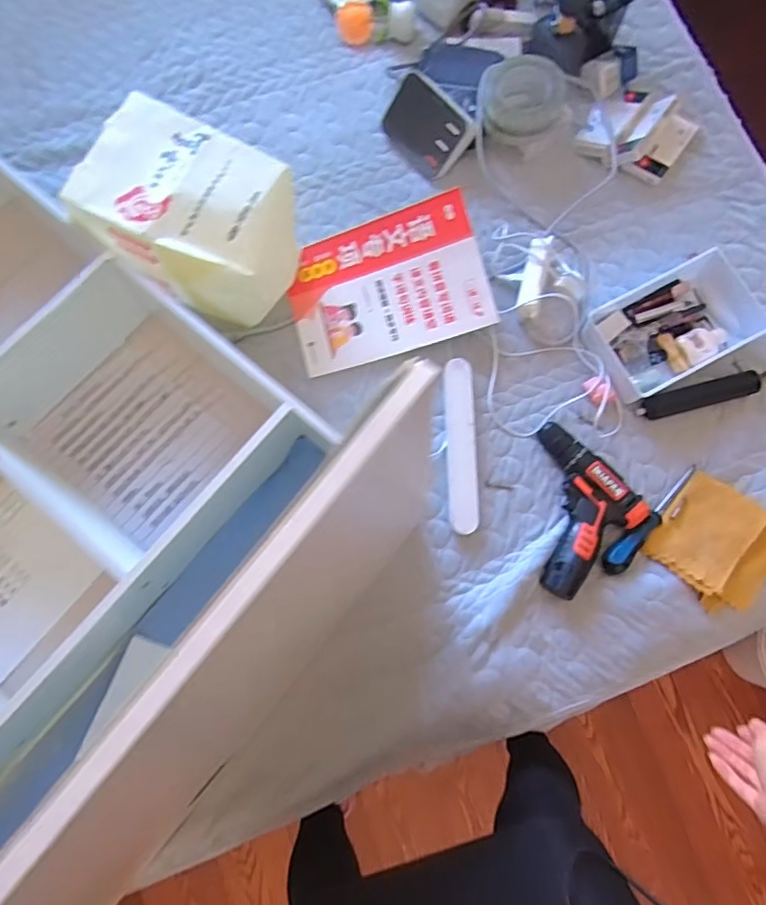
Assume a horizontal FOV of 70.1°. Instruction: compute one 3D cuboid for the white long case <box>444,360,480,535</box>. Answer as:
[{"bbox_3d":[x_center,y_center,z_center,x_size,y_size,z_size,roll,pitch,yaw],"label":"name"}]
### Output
[{"bbox_3d":[0.112,-0.012,0.784,0.040,0.027,0.248,-2,74,1],"label":"white long case"}]

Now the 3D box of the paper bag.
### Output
[{"bbox_3d":[-0.253,-0.313,0.758,0.263,0.162,0.194,26,78,7],"label":"paper bag"}]

